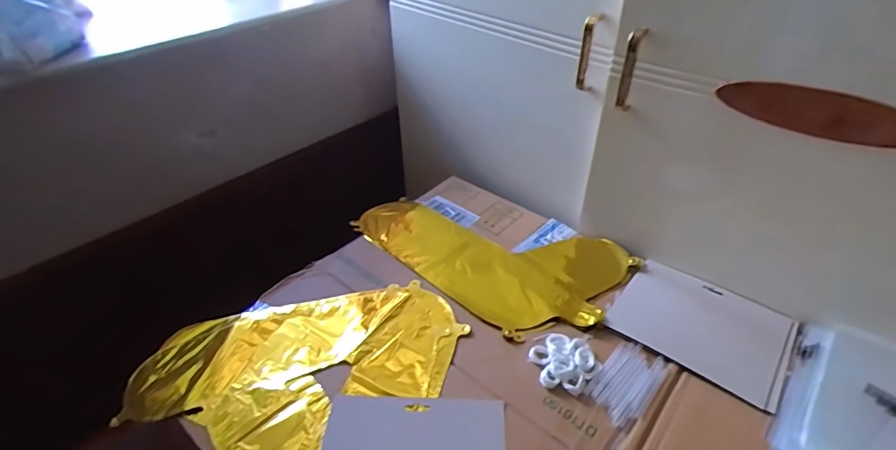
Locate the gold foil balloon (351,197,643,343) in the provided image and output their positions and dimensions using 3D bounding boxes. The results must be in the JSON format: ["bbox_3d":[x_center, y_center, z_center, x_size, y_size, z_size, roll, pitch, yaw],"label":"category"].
[{"bbox_3d":[0.056,0.033,0.743,0.394,0.020,0.233,27,47,30],"label":"gold foil balloon"}]

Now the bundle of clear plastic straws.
[{"bbox_3d":[0.211,0.182,0.565,0.063,0.006,0.111,29,48,31],"label":"bundle of clear plastic straws"}]

